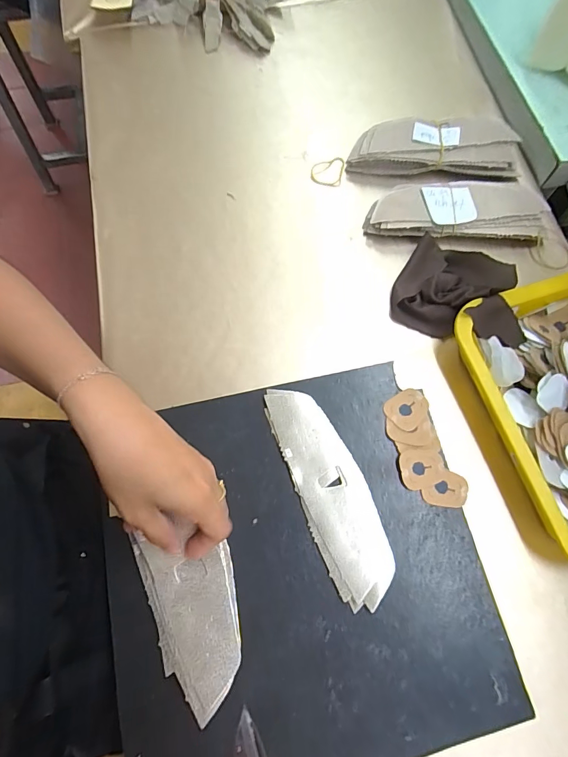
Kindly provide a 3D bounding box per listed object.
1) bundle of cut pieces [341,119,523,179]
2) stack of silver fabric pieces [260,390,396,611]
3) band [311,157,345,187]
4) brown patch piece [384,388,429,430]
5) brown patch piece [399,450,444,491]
[{"bbox_3d":[0.176,-0.276,0.473,0.198,0.034,0.070,1,73,1],"label":"bundle of cut pieces"},{"bbox_3d":[0.040,0.094,0.348,0.058,0.008,0.187,-21,73,-5],"label":"stack of silver fabric pieces"},{"bbox_3d":[0.052,-0.251,0.484,0.038,0.004,0.040,10,73,4],"label":"band"},{"bbox_3d":[0.115,0.029,0.370,0.039,0.006,0.035,-28,74,-8],"label":"brown patch piece"},{"bbox_3d":[0.122,0.080,0.353,0.037,0.004,0.033,-7,73,-1],"label":"brown patch piece"}]

